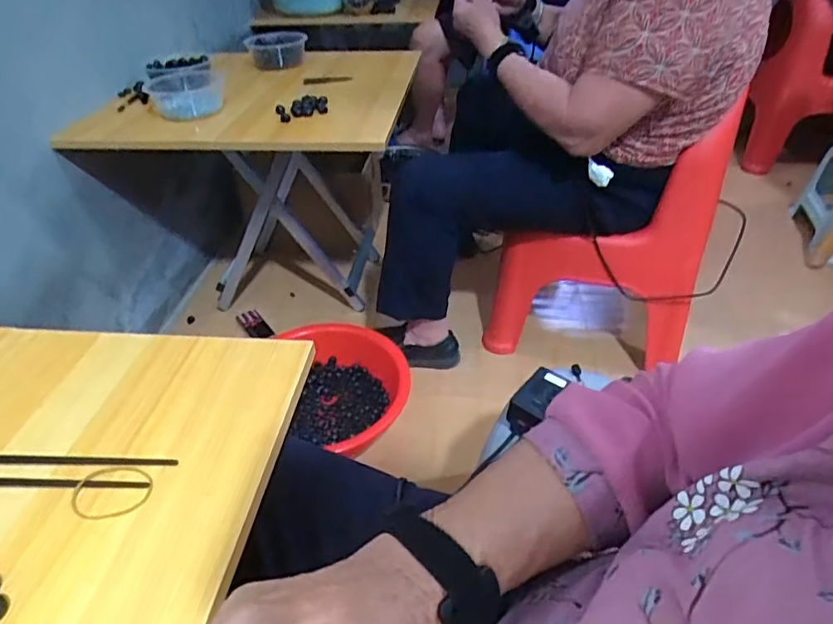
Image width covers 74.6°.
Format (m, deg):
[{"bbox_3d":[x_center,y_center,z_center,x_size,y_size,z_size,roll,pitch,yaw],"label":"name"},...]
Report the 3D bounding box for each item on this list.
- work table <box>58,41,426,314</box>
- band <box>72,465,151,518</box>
[{"bbox_3d":[-0.309,-0.273,1.258,0.564,0.501,0.524,2,38,4],"label":"work table"},{"bbox_3d":[-0.214,0.126,0.383,0.055,0.004,0.042,-2,38,-1],"label":"band"}]

